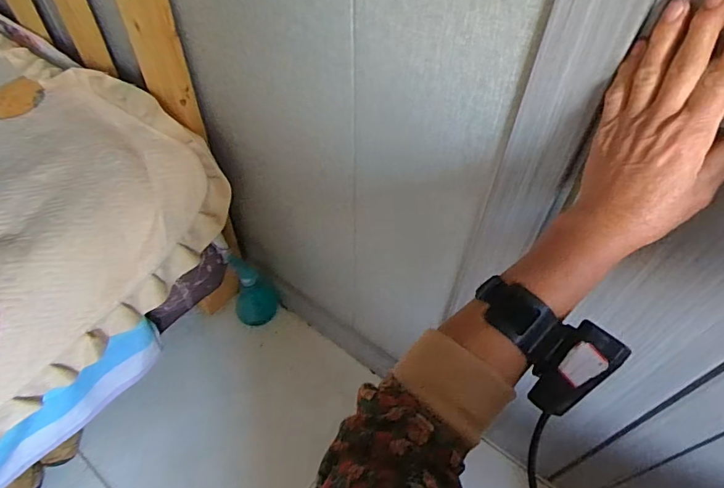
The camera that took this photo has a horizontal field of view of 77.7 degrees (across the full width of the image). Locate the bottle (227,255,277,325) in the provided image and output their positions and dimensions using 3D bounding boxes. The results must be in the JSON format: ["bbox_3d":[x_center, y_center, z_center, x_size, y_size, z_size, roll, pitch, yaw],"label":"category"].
[{"bbox_3d":[-0.246,0.103,1.018,0.089,0.183,0.086,-11,52,-11],"label":"bottle"}]

